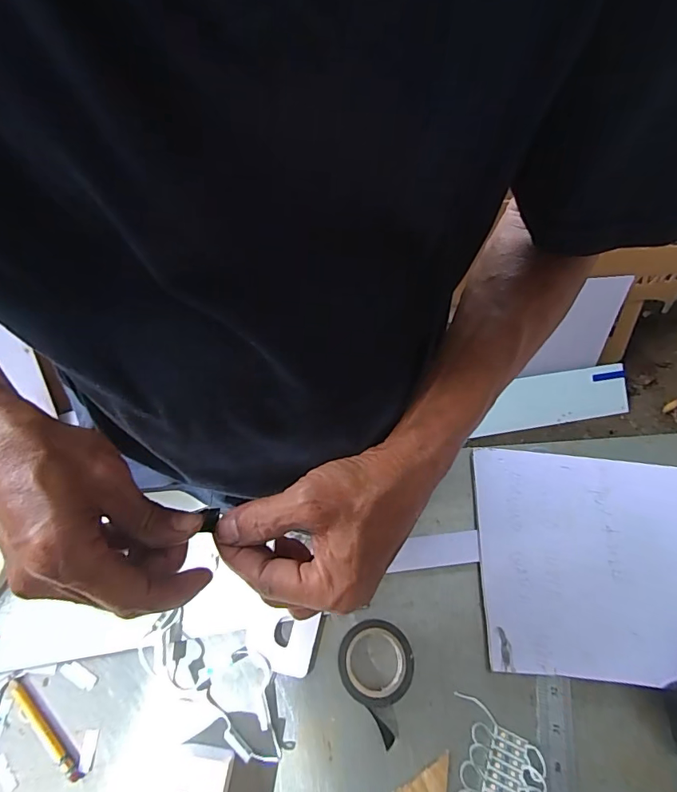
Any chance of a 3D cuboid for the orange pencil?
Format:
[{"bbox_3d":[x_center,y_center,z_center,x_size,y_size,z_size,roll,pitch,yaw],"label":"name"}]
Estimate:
[{"bbox_3d":[-0.222,0.249,0.340,0.089,0.006,0.009,39,65,17],"label":"orange pencil"}]

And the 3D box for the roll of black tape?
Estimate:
[{"bbox_3d":[0.027,0.225,0.367,0.059,0.019,0.077,19,61,7],"label":"roll of black tape"}]

